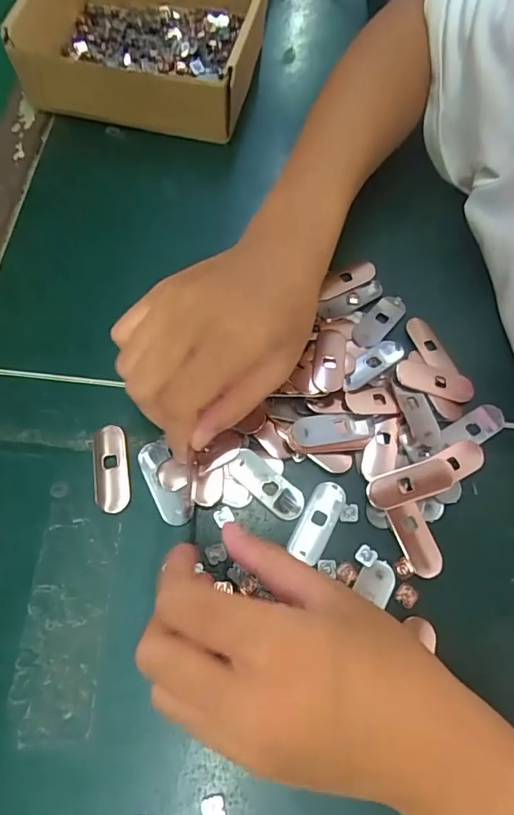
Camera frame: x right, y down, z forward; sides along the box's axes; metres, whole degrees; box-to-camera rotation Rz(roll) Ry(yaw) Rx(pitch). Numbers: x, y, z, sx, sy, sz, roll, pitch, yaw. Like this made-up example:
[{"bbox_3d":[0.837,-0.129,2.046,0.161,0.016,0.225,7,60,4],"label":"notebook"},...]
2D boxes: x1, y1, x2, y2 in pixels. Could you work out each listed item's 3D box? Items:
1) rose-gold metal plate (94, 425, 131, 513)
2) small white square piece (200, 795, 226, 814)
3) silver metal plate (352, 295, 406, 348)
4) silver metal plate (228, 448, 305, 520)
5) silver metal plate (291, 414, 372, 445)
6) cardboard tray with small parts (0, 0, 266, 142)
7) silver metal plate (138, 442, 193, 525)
[{"bbox_3d":[-0.083,0.035,0.279,0.019,0.005,0.049,-9,69,-4],"label":"rose-gold metal plate"},{"bbox_3d":[-0.020,0.181,0.220,0.010,0.004,0.010,-11,69,-5],"label":"small white square piece"},{"bbox_3d":[0.079,-0.056,0.319,0.020,0.004,0.048,35,67,19],"label":"silver metal plate"},{"bbox_3d":[0.006,0.044,0.276,0.048,0.004,0.019,40,73,14],"label":"silver metal plate"},{"bbox_3d":[0.045,0.013,0.286,0.048,0.009,0.016,-4,68,-18],"label":"silver metal plate"},{"bbox_3d":[-0.086,-0.288,0.381,0.169,0.051,0.150,10,68,3],"label":"cardboard tray with small parts"},{"bbox_3d":[-0.052,0.042,0.275,0.018,0.004,0.049,-27,71,-11],"label":"silver metal plate"}]

